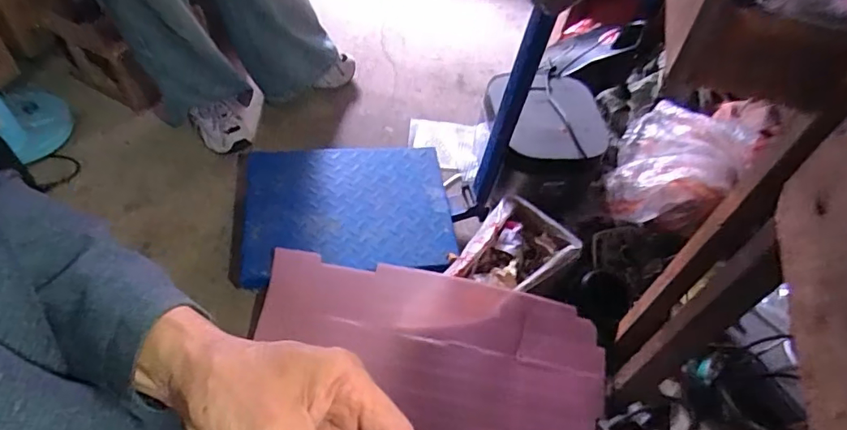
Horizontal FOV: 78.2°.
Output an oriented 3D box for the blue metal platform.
[{"bbox_3d":[-0.182,-0.016,1.157,0.469,0.065,0.350,-5,54,-9],"label":"blue metal platform"}]

